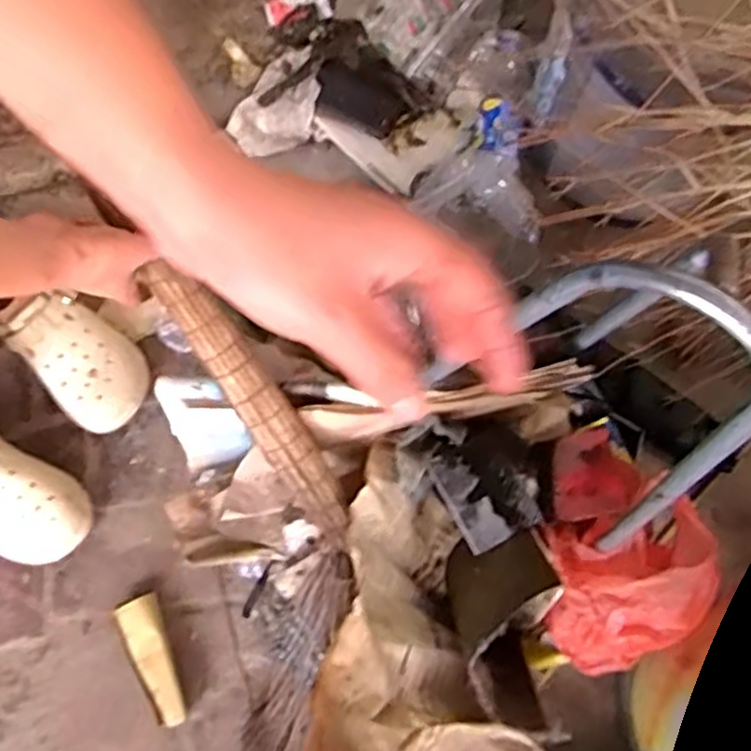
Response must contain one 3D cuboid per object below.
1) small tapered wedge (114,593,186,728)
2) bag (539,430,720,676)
[{"bbox_3d":[-0.242,0.310,0.809,0.045,0.024,0.136,-24,75,-5],"label":"small tapered wedge"},{"bbox_3d":[0.216,0.150,0.652,0.119,0.105,0.208,-3,74,1],"label":"bag"}]

